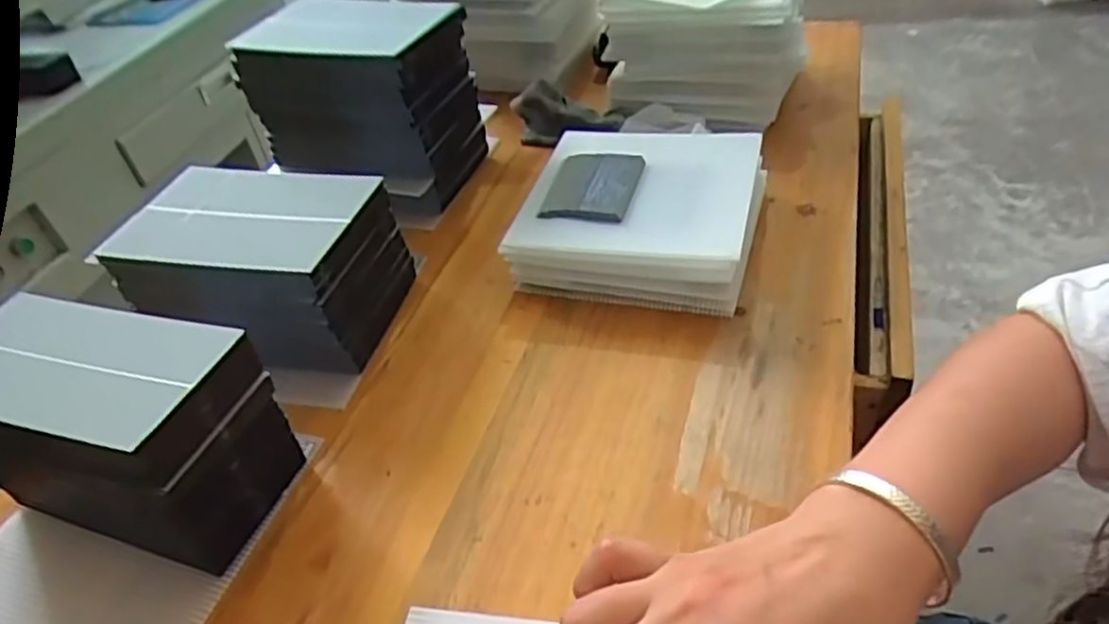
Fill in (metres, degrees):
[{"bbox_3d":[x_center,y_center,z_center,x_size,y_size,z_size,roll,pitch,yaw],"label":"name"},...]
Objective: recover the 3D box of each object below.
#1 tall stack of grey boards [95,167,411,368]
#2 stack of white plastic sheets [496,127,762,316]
[{"bbox_3d":[-0.201,-0.028,0.499,0.170,0.096,0.116,5,42,15],"label":"tall stack of grey boards"},{"bbox_3d":[0.066,-0.073,0.534,0.164,0.061,0.159,8,43,17],"label":"stack of white plastic sheets"}]

